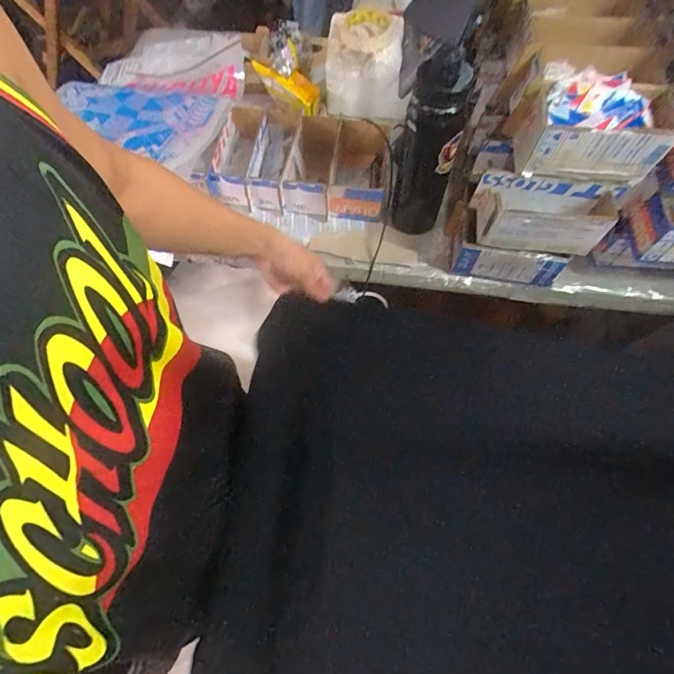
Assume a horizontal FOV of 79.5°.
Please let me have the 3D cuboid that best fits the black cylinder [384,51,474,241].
[{"bbox_3d":[0.125,-0.257,0.578,0.089,0.258,0.083,9,67,5],"label":"black cylinder"}]

